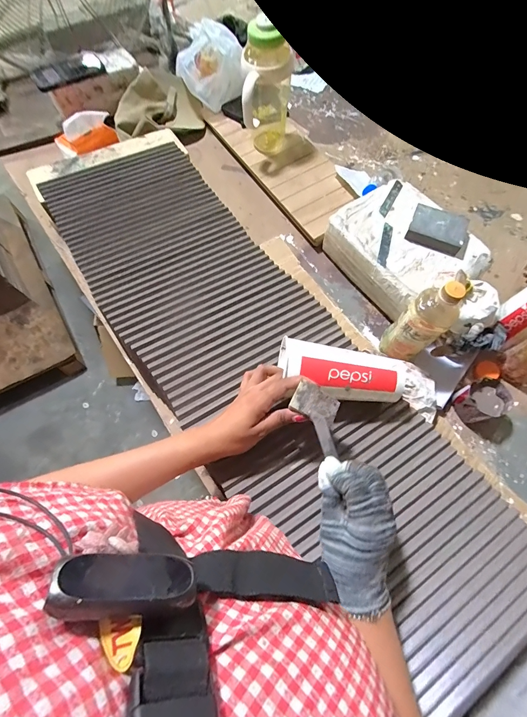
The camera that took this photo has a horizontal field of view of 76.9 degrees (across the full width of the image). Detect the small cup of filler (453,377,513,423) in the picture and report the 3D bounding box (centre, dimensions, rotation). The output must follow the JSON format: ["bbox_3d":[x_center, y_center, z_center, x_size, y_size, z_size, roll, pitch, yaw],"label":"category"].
[{"bbox_3d":[0.384,0.073,0.581,0.087,0.060,0.065,-18,70,-5],"label":"small cup of filler"}]

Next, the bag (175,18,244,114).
[{"bbox_3d":[-0.129,-0.729,0.821,0.145,0.149,0.113,-39,74,-12],"label":"bag"}]

